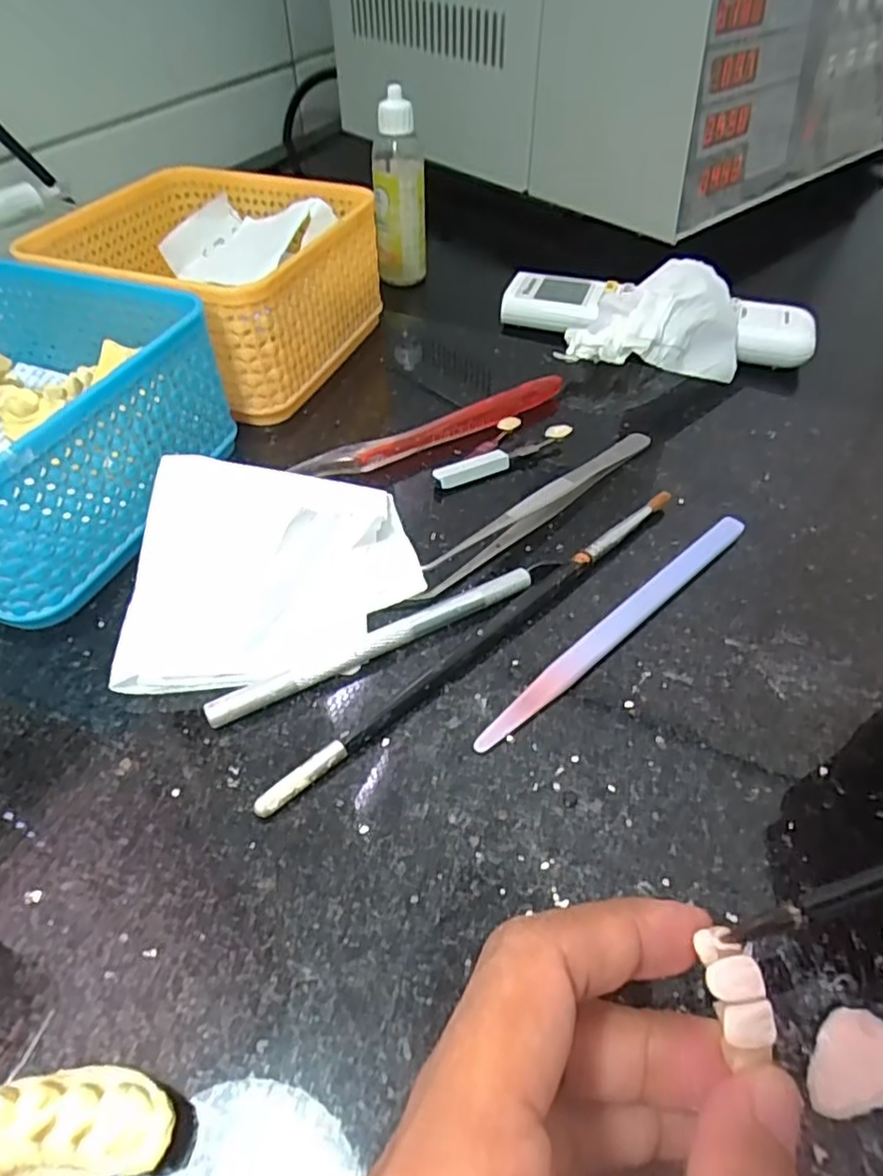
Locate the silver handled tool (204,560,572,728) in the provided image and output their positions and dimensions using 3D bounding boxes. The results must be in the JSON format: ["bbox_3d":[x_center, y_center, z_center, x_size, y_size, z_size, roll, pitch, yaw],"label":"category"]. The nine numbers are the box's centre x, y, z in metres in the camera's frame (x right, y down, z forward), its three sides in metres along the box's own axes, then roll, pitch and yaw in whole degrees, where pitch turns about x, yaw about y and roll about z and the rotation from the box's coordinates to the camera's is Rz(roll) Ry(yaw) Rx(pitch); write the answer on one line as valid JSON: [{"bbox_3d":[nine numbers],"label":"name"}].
[{"bbox_3d":[-0.014,0.015,0.221,0.128,0.008,0.008,-22,51,-20],"label":"silver handled tool"}]

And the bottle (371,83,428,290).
[{"bbox_3d":[-0.026,-0.246,0.414,0.031,0.103,0.029,-2,47,-3],"label":"bottle"}]

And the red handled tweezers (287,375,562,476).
[{"bbox_3d":[0.000,-0.071,0.296,0.131,0.013,0.014,-22,51,-20],"label":"red handled tweezers"}]

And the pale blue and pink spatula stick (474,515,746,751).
[{"bbox_3d":[0.063,0.011,0.227,0.138,0.004,0.010,-36,69,-27],"label":"pale blue and pink spatula stick"}]

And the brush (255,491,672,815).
[{"bbox_3d":[0.020,0.013,0.223,0.187,0.008,0.007,-34,56,-28],"label":"brush"}]

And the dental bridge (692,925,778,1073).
[{"bbox_3d":[0.055,0.076,0.126,0.010,0.007,0.019,-6,47,-6],"label":"dental bridge"}]

